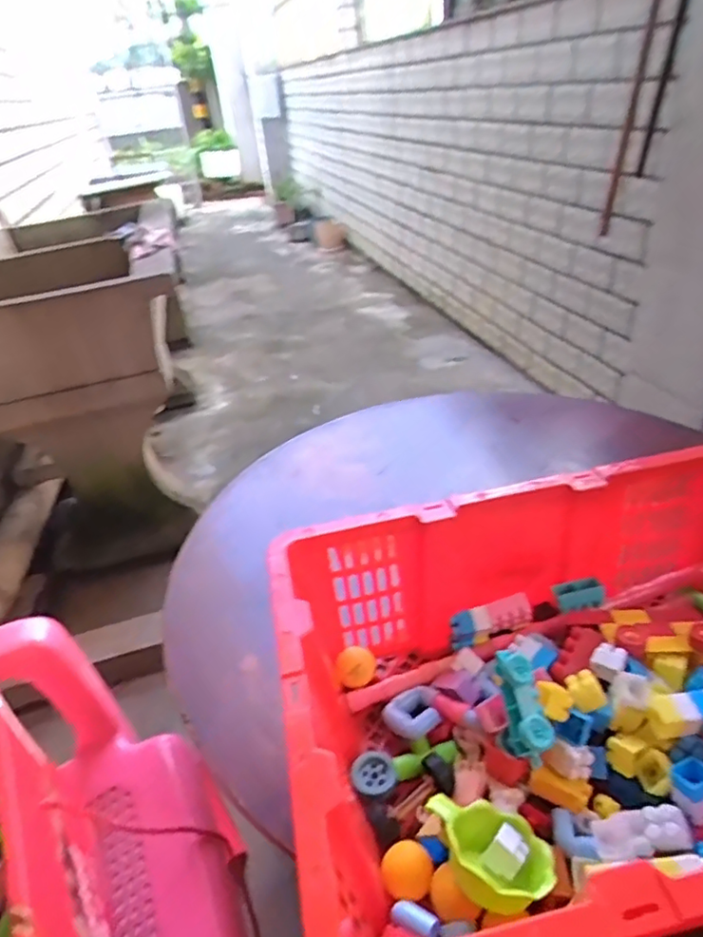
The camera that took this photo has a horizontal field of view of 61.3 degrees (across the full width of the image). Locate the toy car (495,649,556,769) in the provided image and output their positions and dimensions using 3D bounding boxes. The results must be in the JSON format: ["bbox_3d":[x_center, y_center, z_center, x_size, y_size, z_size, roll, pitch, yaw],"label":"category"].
[{"bbox_3d":[0.137,0.192,0.481,0.031,0.038,0.083,-3,55,-4],"label":"toy car"}]

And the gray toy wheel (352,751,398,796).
[{"bbox_3d":[0.019,0.262,0.515,0.036,0.013,0.042,-16,35,-13],"label":"gray toy wheel"}]

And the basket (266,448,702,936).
[{"bbox_3d":[0.186,0.172,0.470,0.451,0.157,0.340,-11,34,-5],"label":"basket"}]

